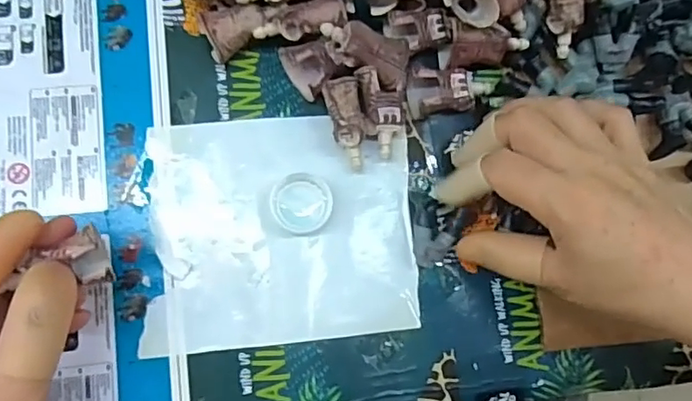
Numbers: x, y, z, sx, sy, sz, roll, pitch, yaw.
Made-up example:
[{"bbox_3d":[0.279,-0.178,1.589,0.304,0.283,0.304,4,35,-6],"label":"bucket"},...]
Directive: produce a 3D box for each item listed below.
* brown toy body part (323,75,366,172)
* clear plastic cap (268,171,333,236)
[{"bbox_3d":[0.001,-0.041,0.303,0.016,0.014,0.050,-14,108,-6],"label":"brown toy body part"},{"bbox_3d":[-0.024,0.002,0.302,0.033,0.005,0.032,1,83,-7],"label":"clear plastic cap"}]

